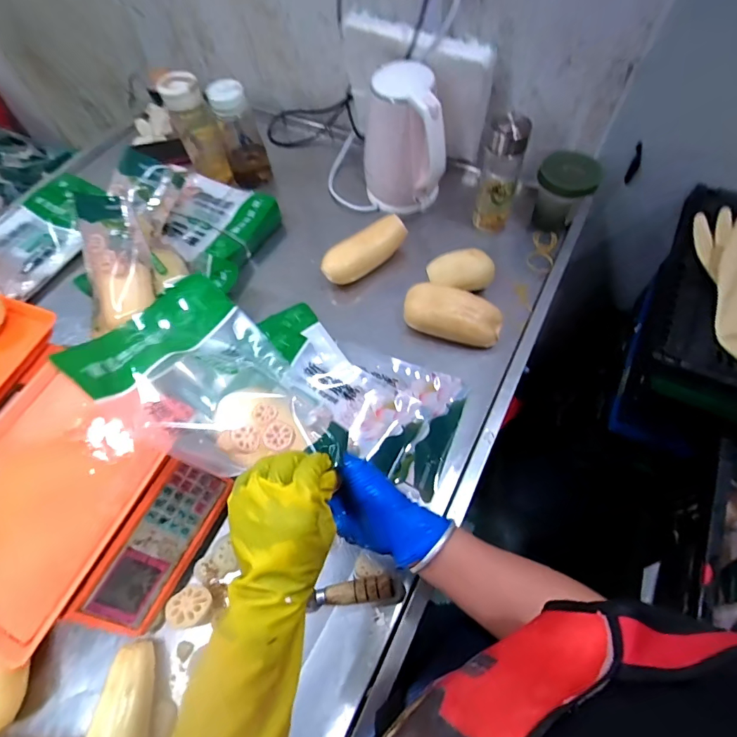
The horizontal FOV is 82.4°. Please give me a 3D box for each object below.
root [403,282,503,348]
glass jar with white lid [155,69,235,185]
[{"bbox_3d":[0.134,-0.086,0.674,0.156,0.061,0.060,15,63,10],"label":"root"},{"bbox_3d":[-0.336,-0.468,0.832,0.077,0.202,0.084,-22,63,-10],"label":"glass jar with white lid"}]

